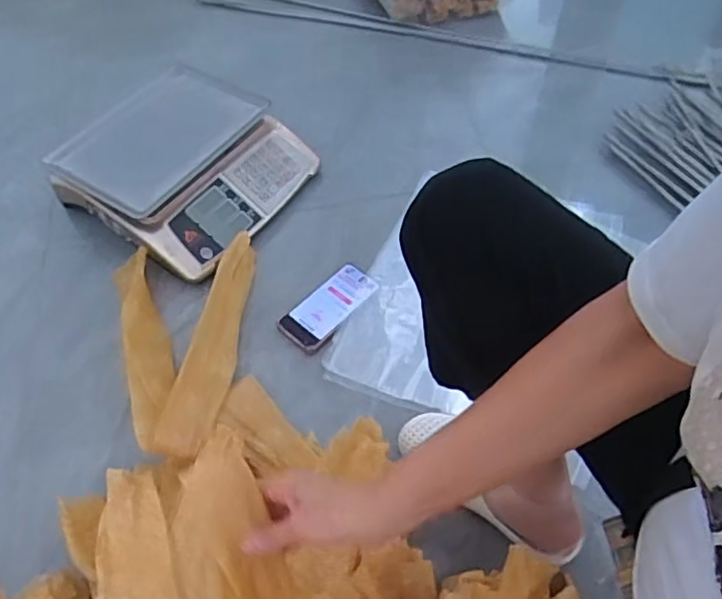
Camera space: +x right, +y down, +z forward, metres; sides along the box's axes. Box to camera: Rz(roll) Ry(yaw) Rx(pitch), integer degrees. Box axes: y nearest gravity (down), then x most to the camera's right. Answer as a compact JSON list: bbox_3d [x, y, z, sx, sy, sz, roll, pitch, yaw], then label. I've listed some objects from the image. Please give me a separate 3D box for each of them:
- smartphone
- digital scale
[{"bbox_3d":[-0.049,0.011,0.947,0.082,0.015,0.164,35,62,24],"label":"smartphone"},{"bbox_3d":[-0.293,-0.237,1.064,0.331,0.130,0.350,29,60,21],"label":"digital scale"}]

